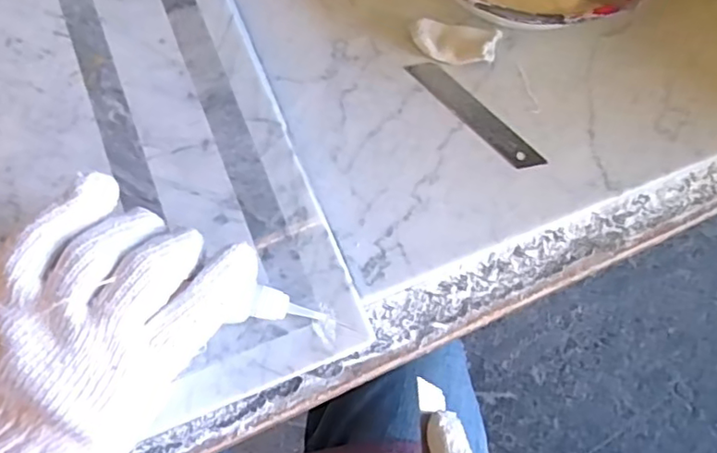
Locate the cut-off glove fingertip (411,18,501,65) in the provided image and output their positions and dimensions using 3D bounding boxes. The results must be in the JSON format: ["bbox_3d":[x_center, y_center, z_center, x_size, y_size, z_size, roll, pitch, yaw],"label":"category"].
[{"bbox_3d":[0.062,-0.118,0.386,0.053,0.017,0.026,12,70,5],"label":"cut-off glove fingertip"}]

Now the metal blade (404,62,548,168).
[{"bbox_3d":[0.072,-0.071,0.378,0.018,0.004,0.101,-40,73,-15],"label":"metal blade"}]

